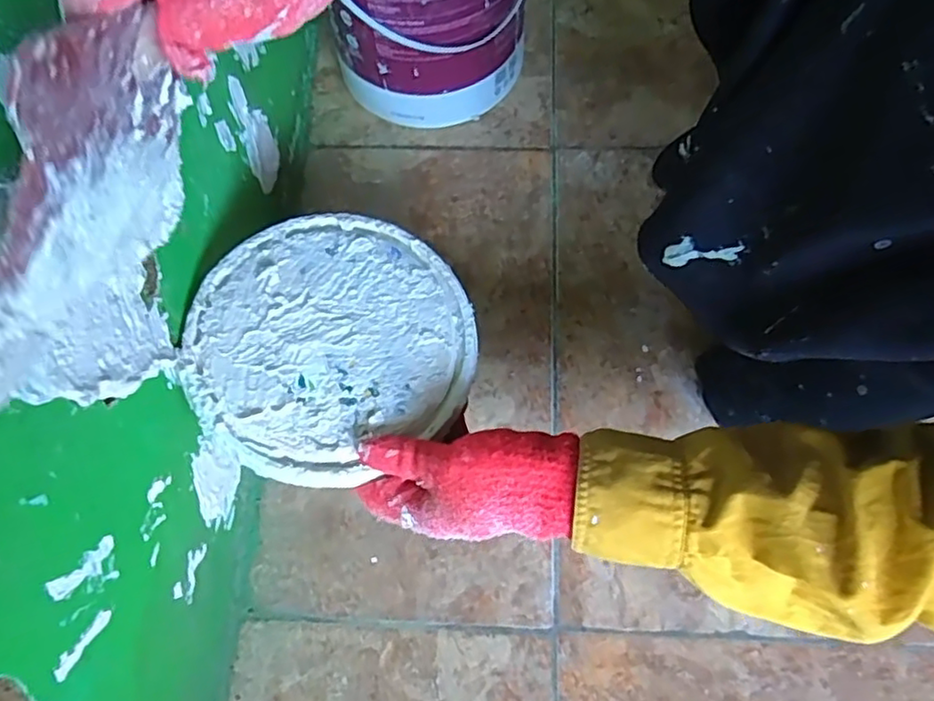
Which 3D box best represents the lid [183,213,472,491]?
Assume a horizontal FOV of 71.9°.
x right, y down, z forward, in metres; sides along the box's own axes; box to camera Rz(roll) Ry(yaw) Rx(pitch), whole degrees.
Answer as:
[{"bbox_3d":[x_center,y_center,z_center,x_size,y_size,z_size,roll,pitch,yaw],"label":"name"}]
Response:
[{"bbox_3d":[-0.084,-0.009,0.403,0.171,0.028,0.162,-1,69,2],"label":"lid"}]

